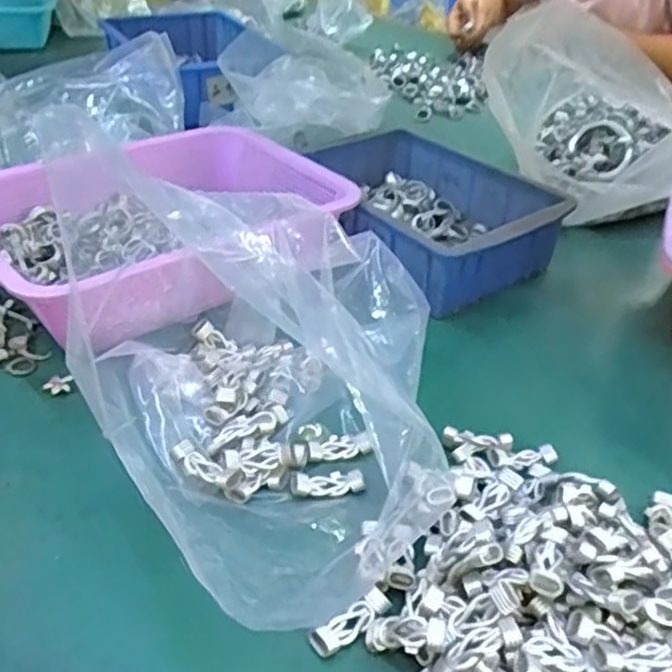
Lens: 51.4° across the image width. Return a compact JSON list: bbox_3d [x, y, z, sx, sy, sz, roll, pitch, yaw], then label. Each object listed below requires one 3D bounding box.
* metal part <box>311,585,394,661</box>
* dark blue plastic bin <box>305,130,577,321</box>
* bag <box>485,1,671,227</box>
[{"bbox_3d":[0.008,0.146,0.355,0.045,0.010,0.013,-23,43,-29],"label":"metal part"},{"bbox_3d":[0.083,-0.126,0.692,0.189,0.067,0.251,-18,42,-26],"label":"dark blue plastic bin"},{"bbox_3d":[0.250,-0.230,0.722,0.183,0.175,0.282,13,38,12],"label":"bag"}]

